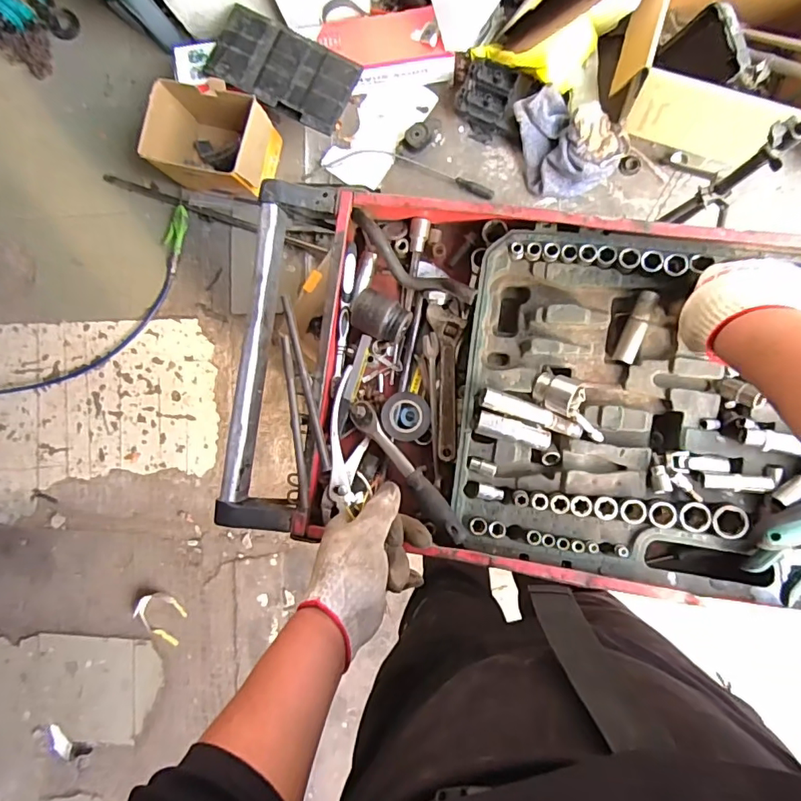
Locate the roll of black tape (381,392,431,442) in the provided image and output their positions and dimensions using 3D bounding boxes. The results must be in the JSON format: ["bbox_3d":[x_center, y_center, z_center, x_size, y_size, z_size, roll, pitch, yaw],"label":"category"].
[{"bbox_3d":[0.007,0.019,0.592,0.055,0.023,0.056,0,90,8],"label":"roll of black tape"}]

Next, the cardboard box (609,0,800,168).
[{"bbox_3d":[0.698,-0.752,1.074,0.397,0.214,0.367,17,92,8],"label":"cardboard box"}]

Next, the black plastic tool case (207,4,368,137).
[{"bbox_3d":[-0.288,-0.803,1.227,0.351,0.039,0.173,29,94,7],"label":"black plastic tool case"}]

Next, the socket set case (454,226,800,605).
[{"bbox_3d":[0.330,0.013,0.521,0.508,0.077,0.347,7,91,6],"label":"socket set case"}]

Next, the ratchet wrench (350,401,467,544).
[{"bbox_3d":[0.008,0.078,0.574,0.027,0.021,0.196,-42,69,5],"label":"ratchet wrench"}]

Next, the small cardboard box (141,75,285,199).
[{"bbox_3d":[-0.465,-0.653,1.310,0.291,0.198,0.226,18,92,6],"label":"small cardboard box"}]

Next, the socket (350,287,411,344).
[{"bbox_3d":[-0.023,-0.099,0.599,0.065,0.047,0.052,31,94,7],"label":"socket"}]

